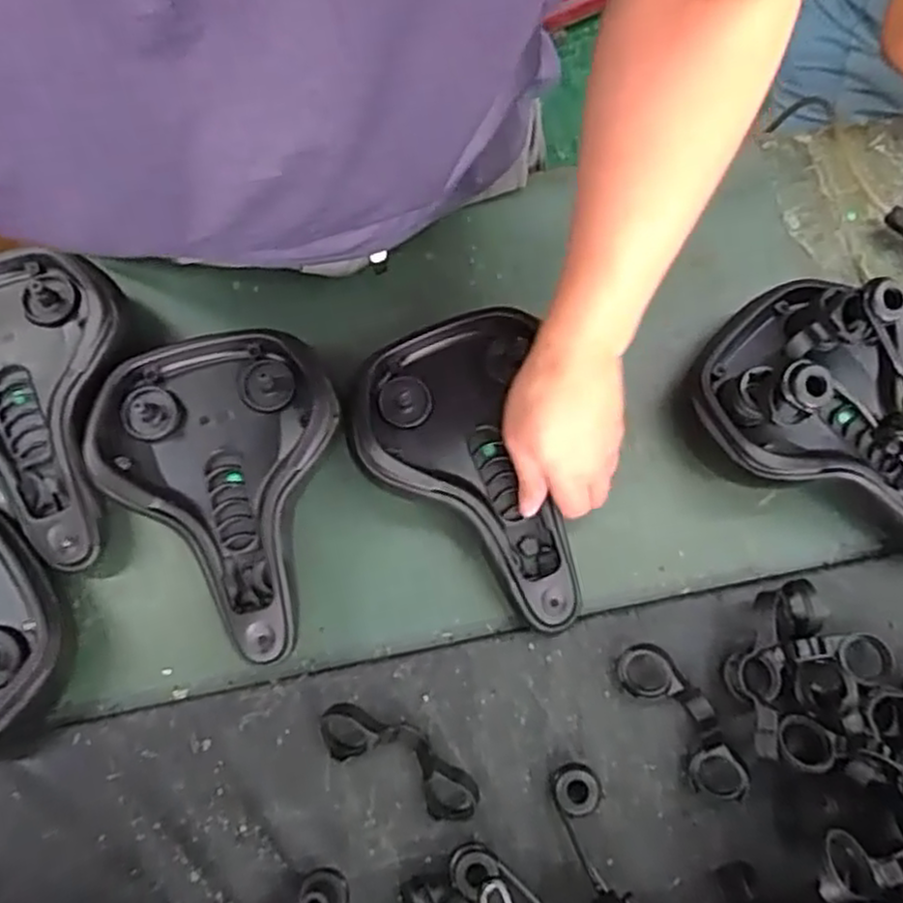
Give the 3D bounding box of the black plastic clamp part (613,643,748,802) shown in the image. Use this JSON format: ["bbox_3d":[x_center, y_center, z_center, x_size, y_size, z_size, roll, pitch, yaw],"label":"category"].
[{"bbox_3d":[0.174,0.200,0.549,0.044,0.034,0.123,-34,78,-9],"label":"black plastic clamp part"}]

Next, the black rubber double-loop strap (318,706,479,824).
[{"bbox_3d":[-0.038,0.222,0.533,0.125,0.035,0.044,28,77,6],"label":"black rubber double-loop strap"}]

